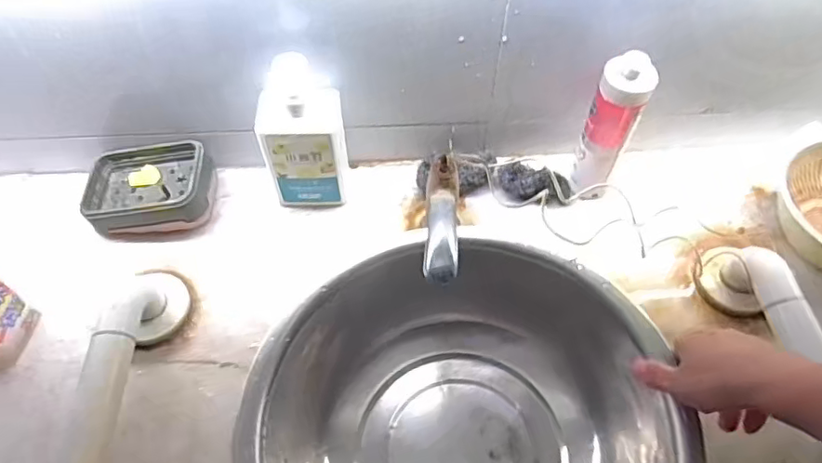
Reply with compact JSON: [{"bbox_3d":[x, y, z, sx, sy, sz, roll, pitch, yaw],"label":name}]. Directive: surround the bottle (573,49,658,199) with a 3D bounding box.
[{"bbox_3d":[0.204,-0.100,0.593,0.050,0.177,0.038,19,60,14],"label":"bottle"}]

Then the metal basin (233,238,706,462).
[{"bbox_3d":[0.053,0.174,0.506,0.324,0.148,0.332,0,60,-1],"label":"metal basin"}]

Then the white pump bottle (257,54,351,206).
[{"bbox_3d":[-0.110,-0.097,0.594,0.082,0.177,0.058,-4,57,0],"label":"white pump bottle"}]

